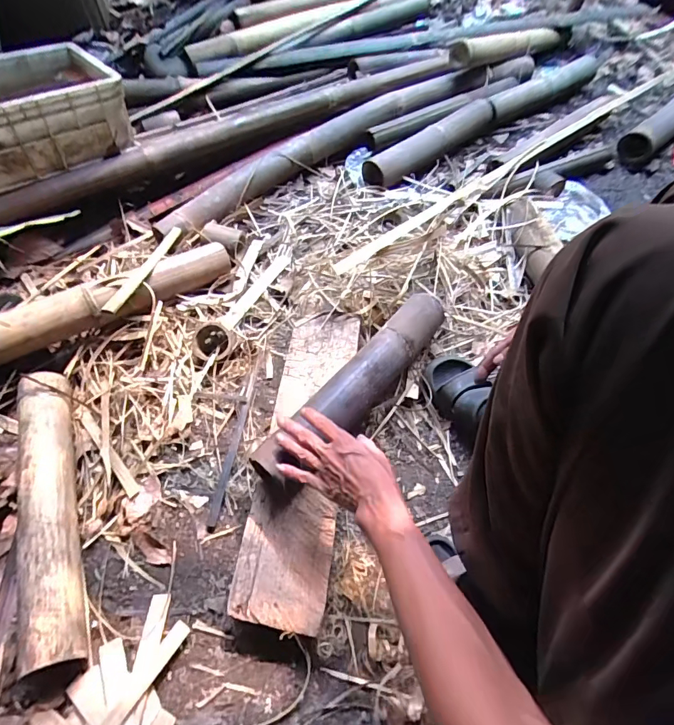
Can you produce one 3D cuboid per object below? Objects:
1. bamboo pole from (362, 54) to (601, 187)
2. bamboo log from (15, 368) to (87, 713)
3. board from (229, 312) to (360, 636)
[{"bbox_3d":[0.454,-0.716,1.261,0.993,0.087,0.083,-34,60,-24],"label":"bamboo pole"},{"bbox_3d":[-0.412,0.202,0.639,0.089,0.075,0.441,-14,54,-12],"label":"bamboo log"},{"bbox_3d":[-0.048,0.121,0.676,0.118,0.032,0.492,9,57,-1],"label":"board"}]

